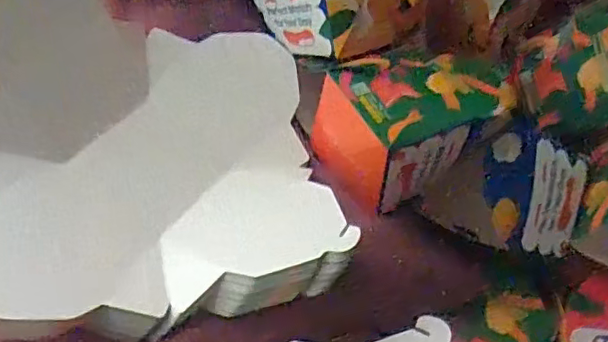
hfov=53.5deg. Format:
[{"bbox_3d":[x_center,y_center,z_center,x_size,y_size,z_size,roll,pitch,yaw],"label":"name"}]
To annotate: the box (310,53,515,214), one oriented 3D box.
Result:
[{"bbox_3d":[0.078,-0.043,0.454,0.125,0.068,0.100,-26,61,-19],"label":"box"}]

